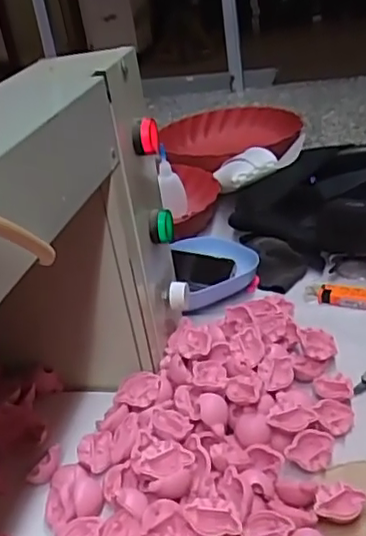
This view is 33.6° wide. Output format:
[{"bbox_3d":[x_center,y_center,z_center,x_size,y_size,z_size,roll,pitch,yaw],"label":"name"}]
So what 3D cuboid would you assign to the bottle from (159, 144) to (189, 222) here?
[{"bbox_3d":[-0.013,-0.116,0.846,0.031,0.094,0.043,-2,30,13],"label":"bottle"}]

